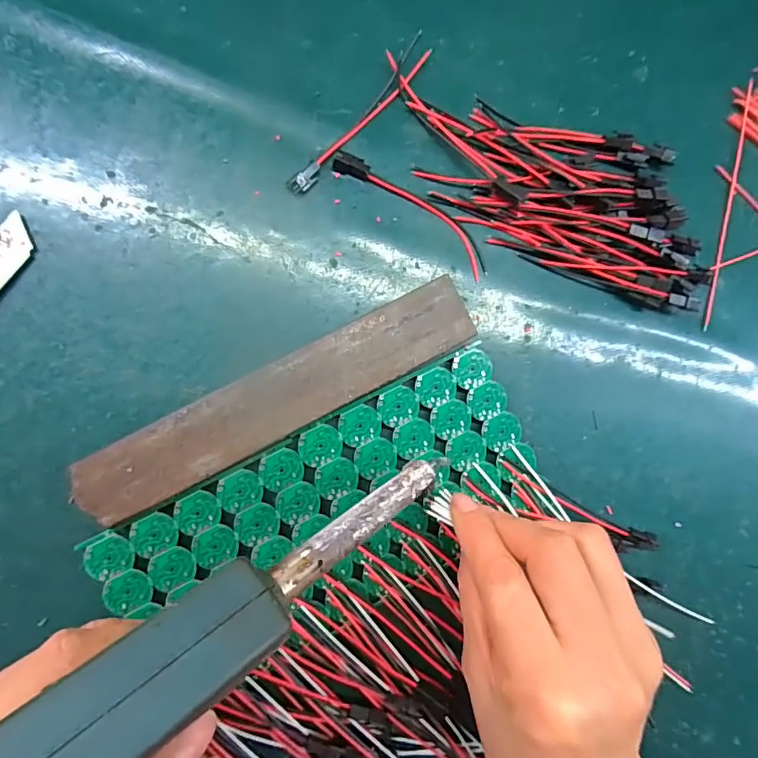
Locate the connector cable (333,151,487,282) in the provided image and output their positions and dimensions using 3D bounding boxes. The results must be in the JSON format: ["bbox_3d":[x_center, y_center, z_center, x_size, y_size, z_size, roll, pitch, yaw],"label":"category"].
[{"bbox_3d":[0.019,-0.087,0.256,0.097,0.008,0.019,32,85,-6],"label":"connector cable"}]

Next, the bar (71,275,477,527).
[{"bbox_3d":[-0.045,0.009,0.241,0.198,0.016,0.035,-28,93,-8],"label":"bar"}]

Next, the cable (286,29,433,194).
[{"bbox_3d":[-0.009,-0.134,0.250,0.011,0.010,0.103,41,84,-6],"label":"cable"}]

